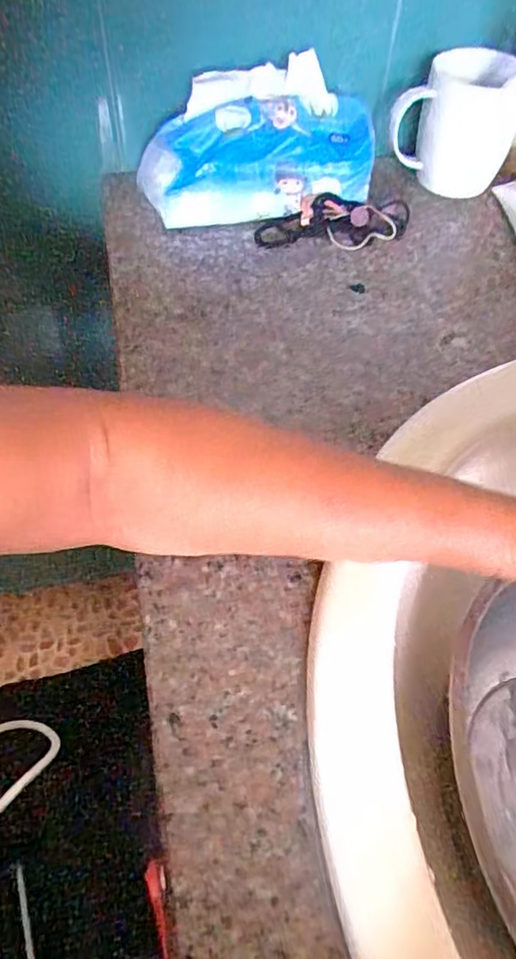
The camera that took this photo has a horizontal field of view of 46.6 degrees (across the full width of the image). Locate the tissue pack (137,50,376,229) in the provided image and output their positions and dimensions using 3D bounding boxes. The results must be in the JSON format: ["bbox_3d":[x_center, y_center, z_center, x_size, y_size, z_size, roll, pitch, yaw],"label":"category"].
[{"bbox_3d":[0.004,-0.281,0.517,0.204,0.104,0.066,-13,55,-11],"label":"tissue pack"}]

